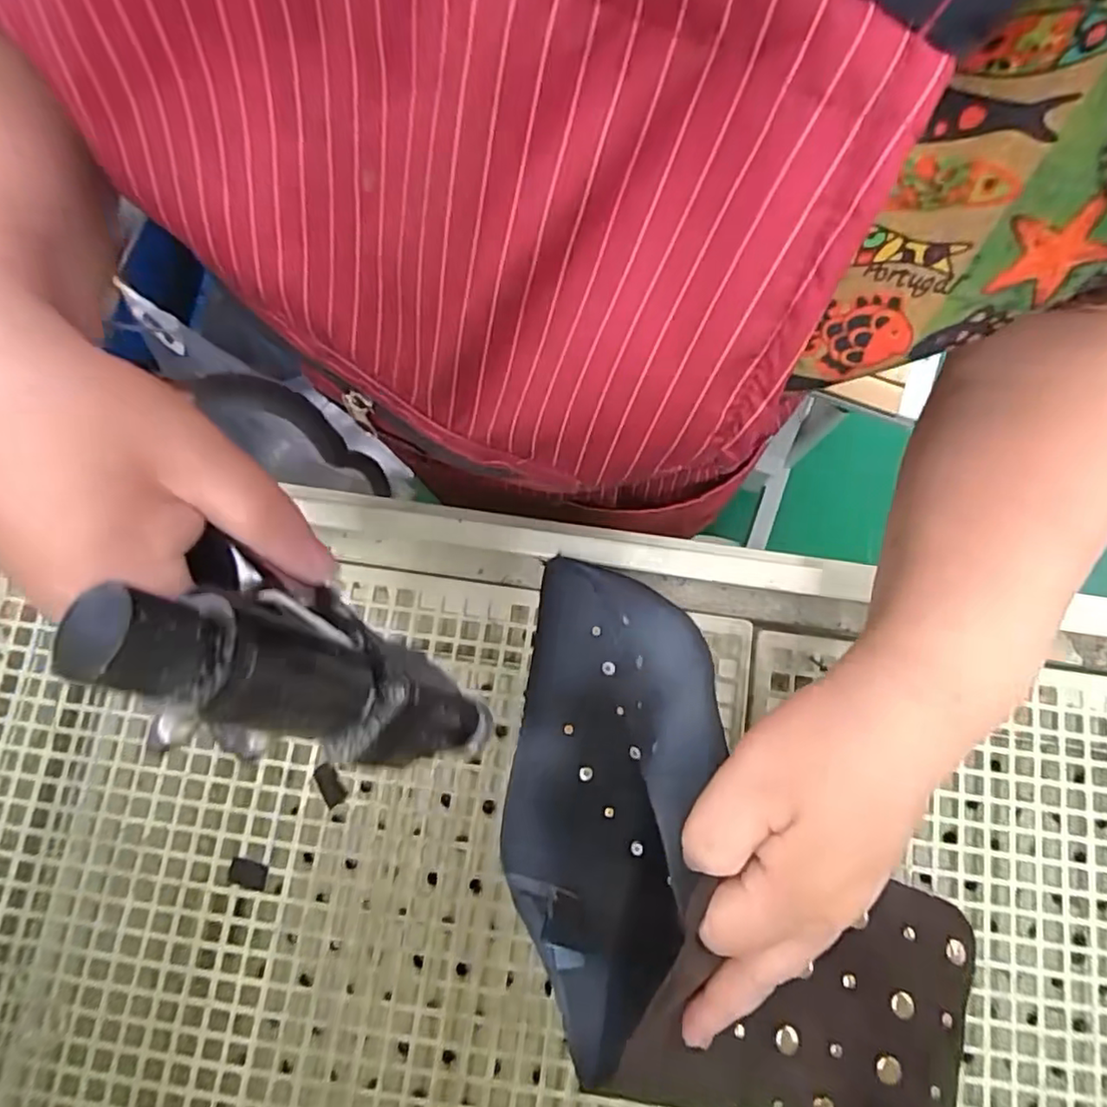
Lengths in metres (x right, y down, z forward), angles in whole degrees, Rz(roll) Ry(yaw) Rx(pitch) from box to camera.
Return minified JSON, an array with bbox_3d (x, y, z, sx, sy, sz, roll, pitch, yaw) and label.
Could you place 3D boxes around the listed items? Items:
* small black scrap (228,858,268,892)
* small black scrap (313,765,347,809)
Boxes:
[{"bbox_3d":[-0.165,0.174,0.342,0.021,0.004,0.012,18,58,-5],"label":"small black scrap"},{"bbox_3d":[-0.123,0.127,0.346,0.011,0.004,0.022,-30,80,-5],"label":"small black scrap"}]

